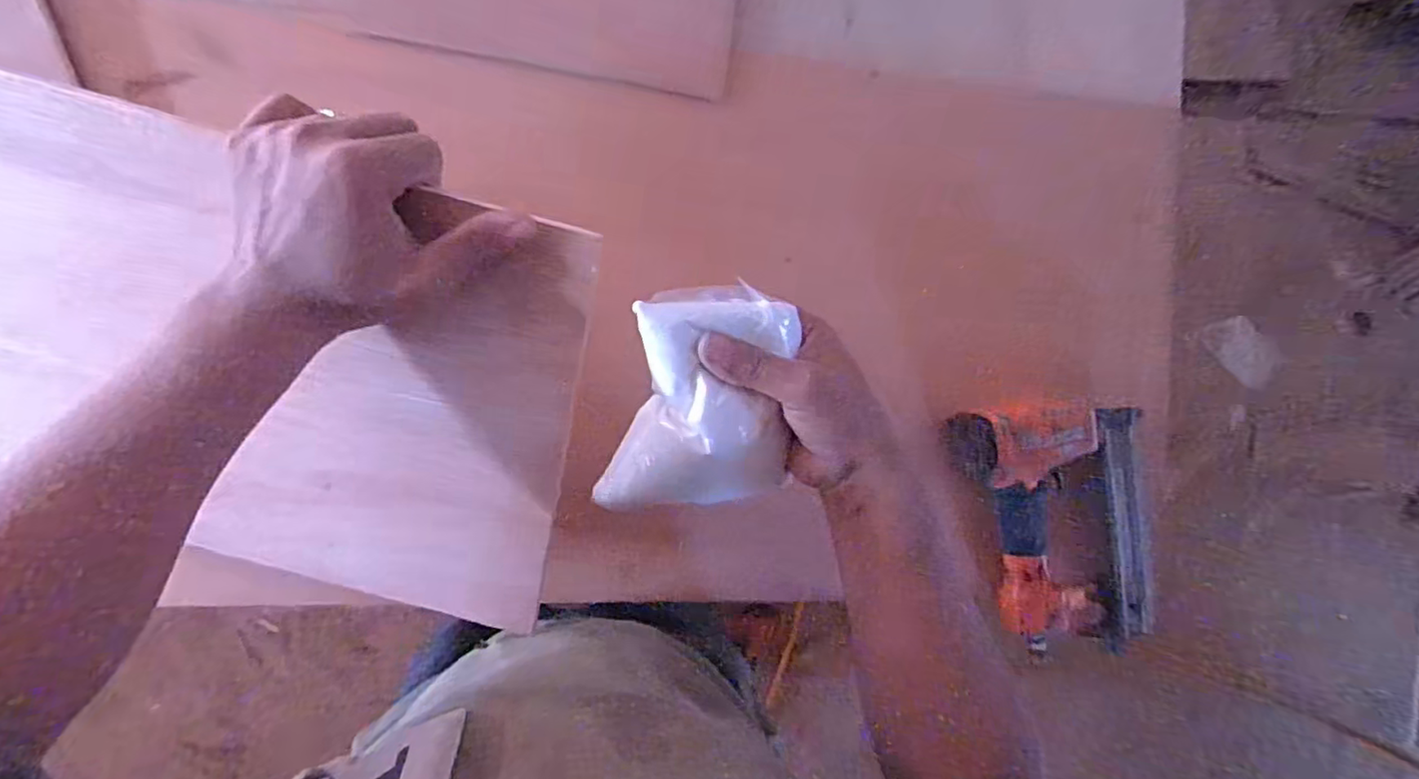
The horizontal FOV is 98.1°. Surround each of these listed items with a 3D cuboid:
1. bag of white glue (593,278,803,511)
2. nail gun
[{"bbox_3d":[-0.006,0.009,0.368,0.114,0.058,0.130,0,91,-7],"label":"bag of white glue"},{"bbox_3d":[0.306,0.123,0.531,0.151,0.062,0.227,-8,92,-7],"label":"nail gun"}]

